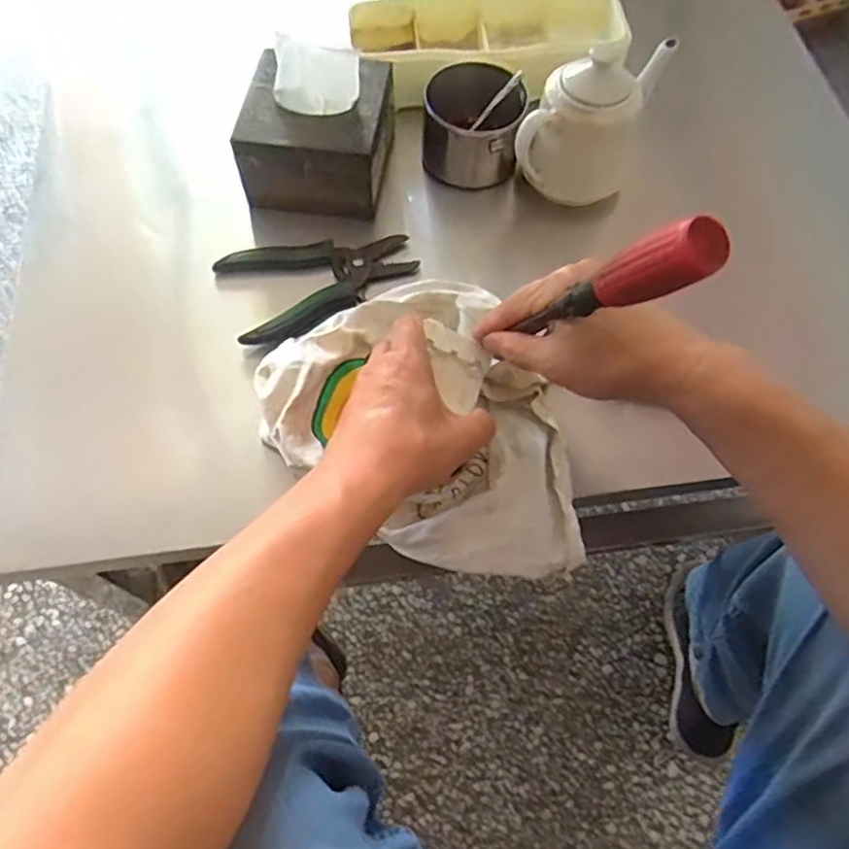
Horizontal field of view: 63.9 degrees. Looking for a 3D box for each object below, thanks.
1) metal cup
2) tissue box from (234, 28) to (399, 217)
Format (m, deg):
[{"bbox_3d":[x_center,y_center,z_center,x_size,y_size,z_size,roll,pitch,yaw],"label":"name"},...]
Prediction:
[{"bbox_3d":[0.044,-0.279,0.626,0.090,0.071,0.099,4,64,1],"label":"metal cup"},{"bbox_3d":[-0.091,-0.261,0.586,0.122,0.117,0.117,4,64,1],"label":"tissue box"}]

